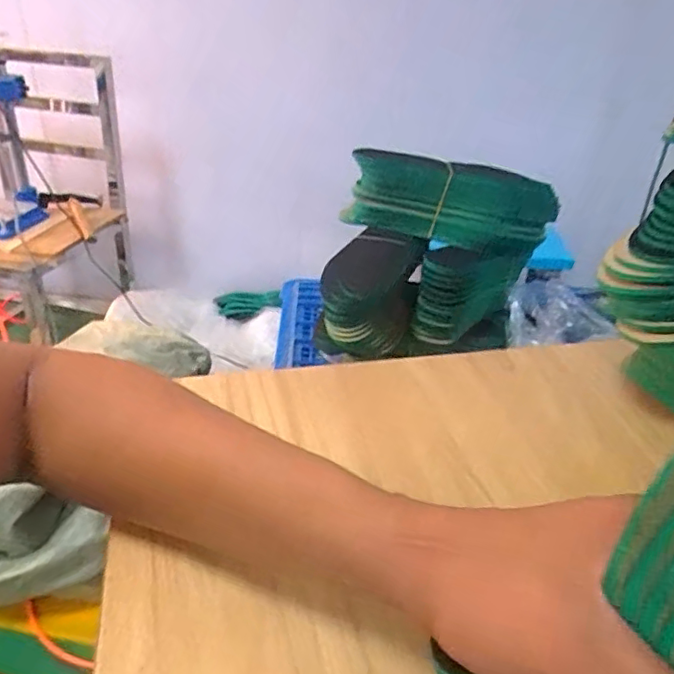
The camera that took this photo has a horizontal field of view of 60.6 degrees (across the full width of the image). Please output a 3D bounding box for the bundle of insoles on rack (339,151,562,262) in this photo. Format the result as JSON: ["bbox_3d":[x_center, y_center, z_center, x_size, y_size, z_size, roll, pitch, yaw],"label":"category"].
[{"bbox_3d":[0.163,-0.202,0.838,0.290,0.099,0.106,12,32,14],"label":"bundle of insoles on rack"}]

